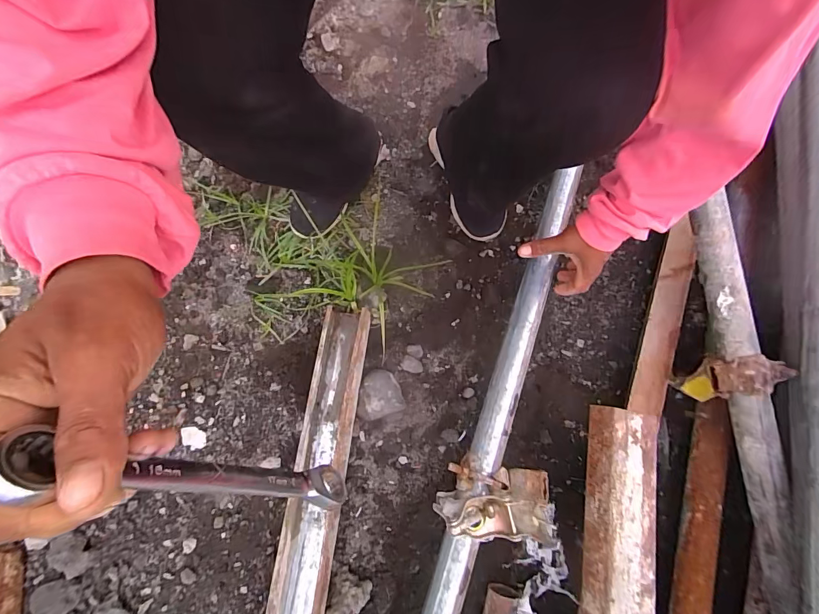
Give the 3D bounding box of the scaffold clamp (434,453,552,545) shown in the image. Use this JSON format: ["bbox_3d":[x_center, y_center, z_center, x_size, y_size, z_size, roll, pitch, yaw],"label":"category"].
[{"bbox_3d":[0.111,0.249,0.493,0.138,0.113,0.088,12,77,3],"label":"scaffold clamp"}]

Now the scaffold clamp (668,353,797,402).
[{"bbox_3d":[0.463,0.101,0.566,0.078,0.112,0.059,-8,77,-2],"label":"scaffold clamp"}]

